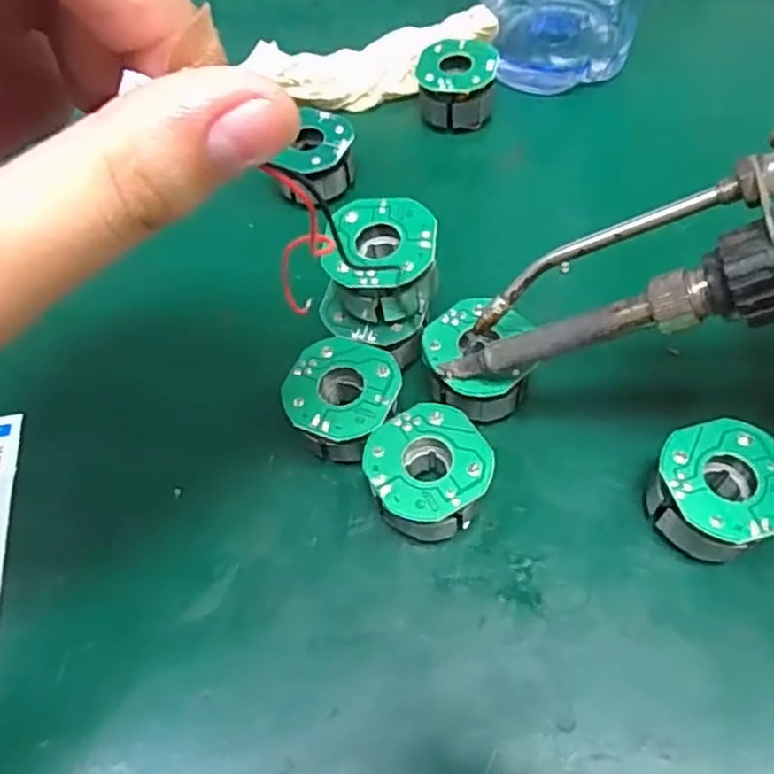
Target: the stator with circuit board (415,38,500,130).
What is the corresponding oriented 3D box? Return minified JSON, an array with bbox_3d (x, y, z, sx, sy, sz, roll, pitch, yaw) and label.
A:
[{"bbox_3d":[0.027,-0.115,0.266,0.029,0.022,0.028,6,59,8],"label":"stator with circuit board"}]

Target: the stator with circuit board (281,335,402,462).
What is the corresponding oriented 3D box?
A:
[{"bbox_3d":[-0.012,0.006,0.193,0.030,0.021,0.032,-2,58,3],"label":"stator with circuit board"}]

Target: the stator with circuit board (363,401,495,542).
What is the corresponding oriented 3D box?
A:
[{"bbox_3d":[0.011,0.023,0.181,0.031,0.021,0.031,-2,58,3],"label":"stator with circuit board"}]

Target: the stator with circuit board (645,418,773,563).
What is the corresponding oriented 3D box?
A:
[{"bbox_3d":[0.081,0.027,0.172,0.032,0.021,0.031,-2,58,3],"label":"stator with circuit board"}]

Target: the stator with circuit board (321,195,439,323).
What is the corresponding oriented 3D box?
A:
[{"bbox_3d":[-0.002,-0.034,0.192,0.030,0.023,0.030,0,58,4],"label":"stator with circuit board"}]

